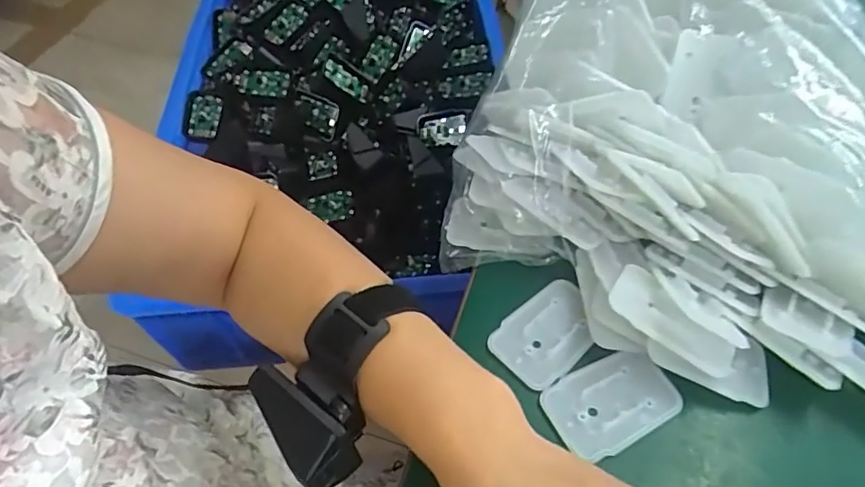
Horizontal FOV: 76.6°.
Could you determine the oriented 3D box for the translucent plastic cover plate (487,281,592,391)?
[{"bbox_3d":[0.068,0.052,0.318,0.063,0.007,0.045,-36,60,-10],"label":"translucent plastic cover plate"}]

